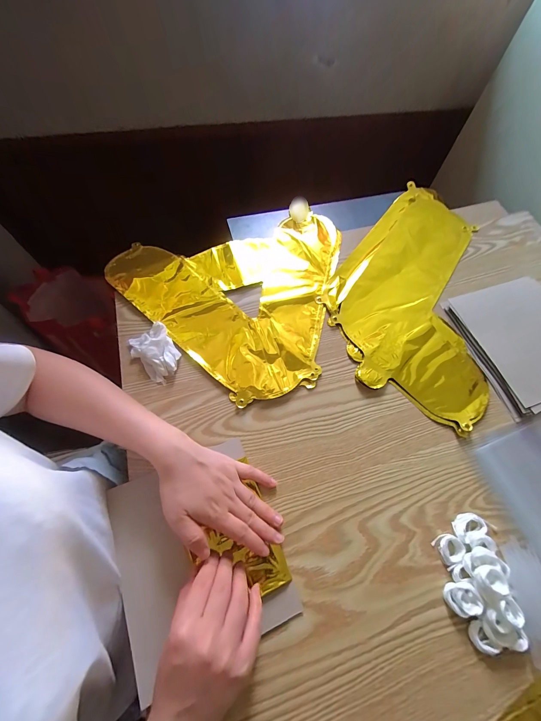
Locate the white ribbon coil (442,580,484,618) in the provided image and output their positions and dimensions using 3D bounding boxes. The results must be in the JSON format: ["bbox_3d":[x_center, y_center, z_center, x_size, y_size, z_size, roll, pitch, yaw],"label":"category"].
[{"bbox_3d":[0.202,0.251,0.299,0.030,0.015,0.028,1,65,-3],"label":"white ribbon coil"}]

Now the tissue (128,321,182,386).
[{"bbox_3d":[-0.160,-0.011,0.396,0.055,0.022,0.079,-31,70,-16],"label":"tissue"}]

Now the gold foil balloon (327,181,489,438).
[{"bbox_3d":[0.229,-0.128,0.476,0.233,0.016,0.429,14,65,3],"label":"gold foil balloon"}]

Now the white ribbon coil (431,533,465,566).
[{"bbox_3d":[0.204,0.213,0.321,0.028,0.007,0.027,1,65,-3],"label":"white ribbon coil"}]

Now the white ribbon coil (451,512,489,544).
[{"bbox_3d":[0.233,0.195,0.332,0.040,0.006,0.026,-15,67,-10],"label":"white ribbon coil"}]

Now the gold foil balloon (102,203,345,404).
[{"bbox_3d":[-0.021,-0.150,0.476,0.356,0.010,0.363,40,69,14],"label":"gold foil balloon"}]

